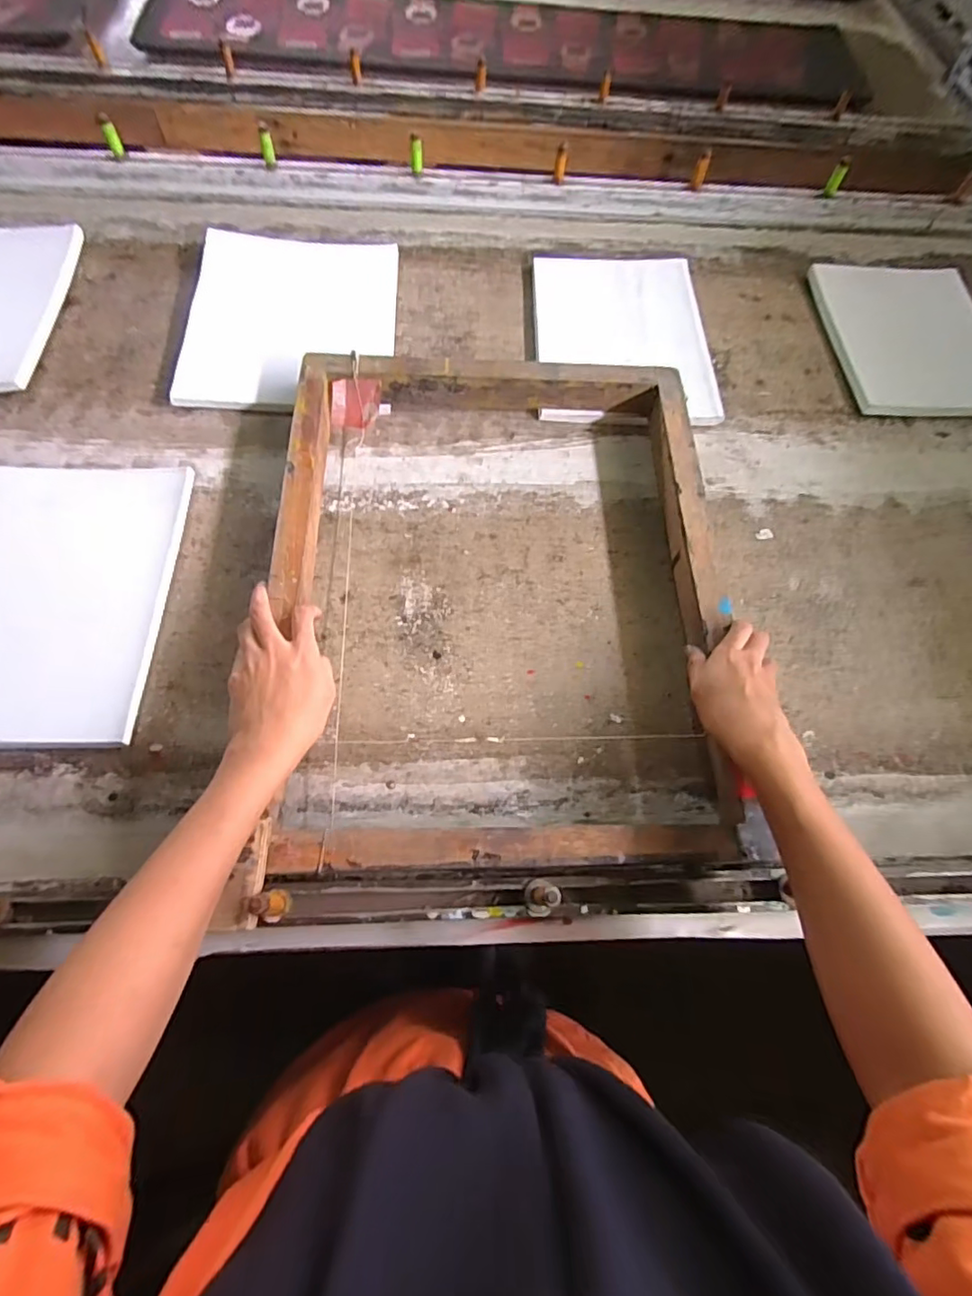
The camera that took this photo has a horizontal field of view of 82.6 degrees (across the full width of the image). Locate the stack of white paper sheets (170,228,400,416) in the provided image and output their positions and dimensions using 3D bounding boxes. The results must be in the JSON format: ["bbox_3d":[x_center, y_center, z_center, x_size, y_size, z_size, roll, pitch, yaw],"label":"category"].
[{"bbox_3d":[-0.225,-0.395,0.655,0.228,0.026,0.278,0,66,-4],"label":"stack of white paper sheets"}]

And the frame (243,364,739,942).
[{"bbox_3d":[0.013,-0.066,0.501,0.396,0.054,0.510,0,66,-4],"label":"frame"}]

